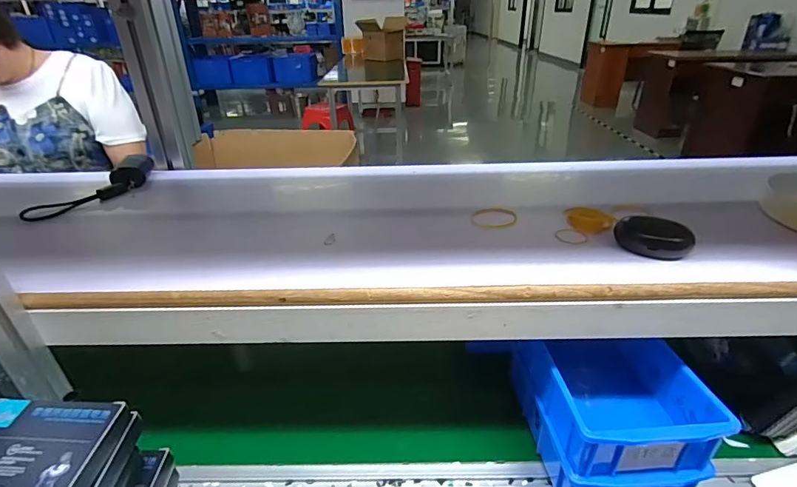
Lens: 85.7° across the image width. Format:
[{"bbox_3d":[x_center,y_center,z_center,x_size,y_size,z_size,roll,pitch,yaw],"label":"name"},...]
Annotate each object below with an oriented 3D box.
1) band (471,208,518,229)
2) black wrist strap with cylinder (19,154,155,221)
[{"bbox_3d":[0.103,-0.028,0.466,0.048,0.004,0.036,-6,40,-1],"label":"band"},{"bbox_3d":[-0.370,-0.071,0.534,0.048,0.028,0.167,8,30,16],"label":"black wrist strap with cylinder"}]

